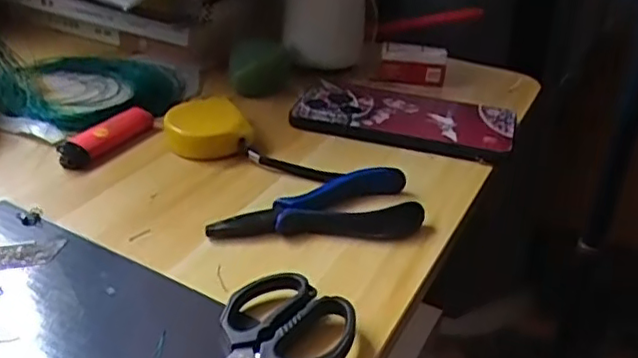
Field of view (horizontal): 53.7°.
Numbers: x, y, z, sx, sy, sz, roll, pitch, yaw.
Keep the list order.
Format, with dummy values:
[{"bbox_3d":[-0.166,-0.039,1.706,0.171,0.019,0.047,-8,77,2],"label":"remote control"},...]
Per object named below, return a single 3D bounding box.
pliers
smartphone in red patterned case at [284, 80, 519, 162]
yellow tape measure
[{"bbox_3d":[-0.002,0.015,0.373,0.119,0.018,0.052,0,31,-9],"label":"pliers"},{"bbox_3d":[0.065,-0.047,0.484,0.161,0.016,0.081,11,31,11],"label":"smartphone in red patterned case"},{"bbox_3d":[-0.079,-0.036,0.438,0.052,0.021,0.053,-9,33,-22],"label":"yellow tape measure"}]

